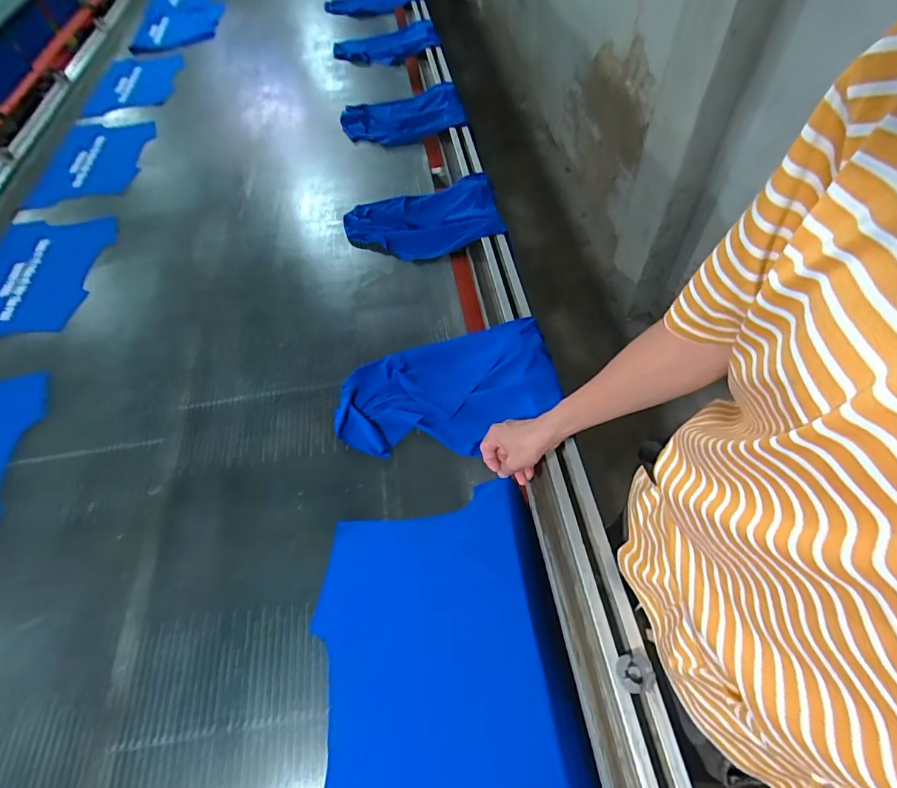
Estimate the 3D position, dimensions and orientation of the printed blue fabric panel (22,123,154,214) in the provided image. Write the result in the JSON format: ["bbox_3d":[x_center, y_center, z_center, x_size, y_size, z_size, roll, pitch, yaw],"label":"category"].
[{"bbox_3d":[-1.008,-0.677,1.334,0.288,0.032,0.409,-2,57,3],"label":"printed blue fabric panel"}]

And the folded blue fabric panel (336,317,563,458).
[{"bbox_3d":[-0.005,-0.001,0.793,0.378,0.047,0.236,-11,57,-3],"label":"folded blue fabric panel"}]

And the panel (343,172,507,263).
[{"bbox_3d":[-0.062,-0.399,1.063,0.350,0.070,0.207,-8,57,-1],"label":"panel"}]

